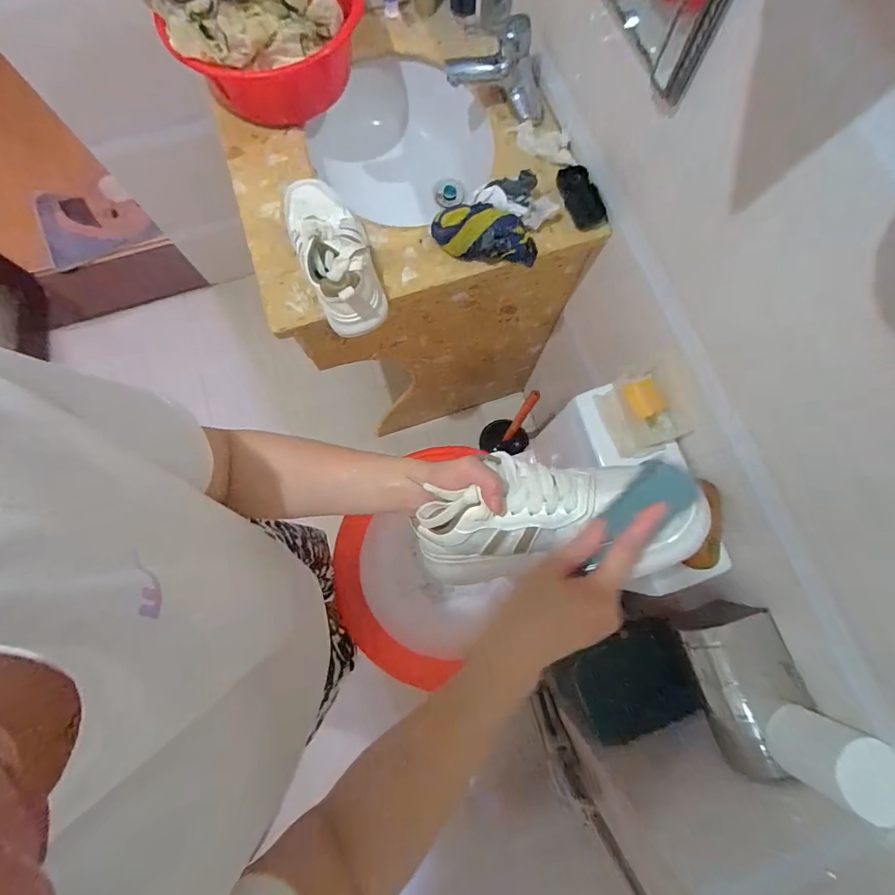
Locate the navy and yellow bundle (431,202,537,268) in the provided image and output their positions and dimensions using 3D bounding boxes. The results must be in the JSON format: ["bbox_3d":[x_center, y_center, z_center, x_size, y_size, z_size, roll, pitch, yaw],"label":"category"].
[{"bbox_3d":[0.056,-0.325,0.644,0.159,0.064,0.057,8,77,2],"label":"navy and yellow bundle"}]

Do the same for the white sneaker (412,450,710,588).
[{"bbox_3d":[0.079,0.064,0.373,0.260,0.087,0.113,-14,76,22],"label":"white sneaker"}]

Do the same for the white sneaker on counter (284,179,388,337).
[{"bbox_3d":[-0.164,-0.295,0.627,0.103,0.106,0.243,-25,78,-6],"label":"white sneaker on counter"}]

